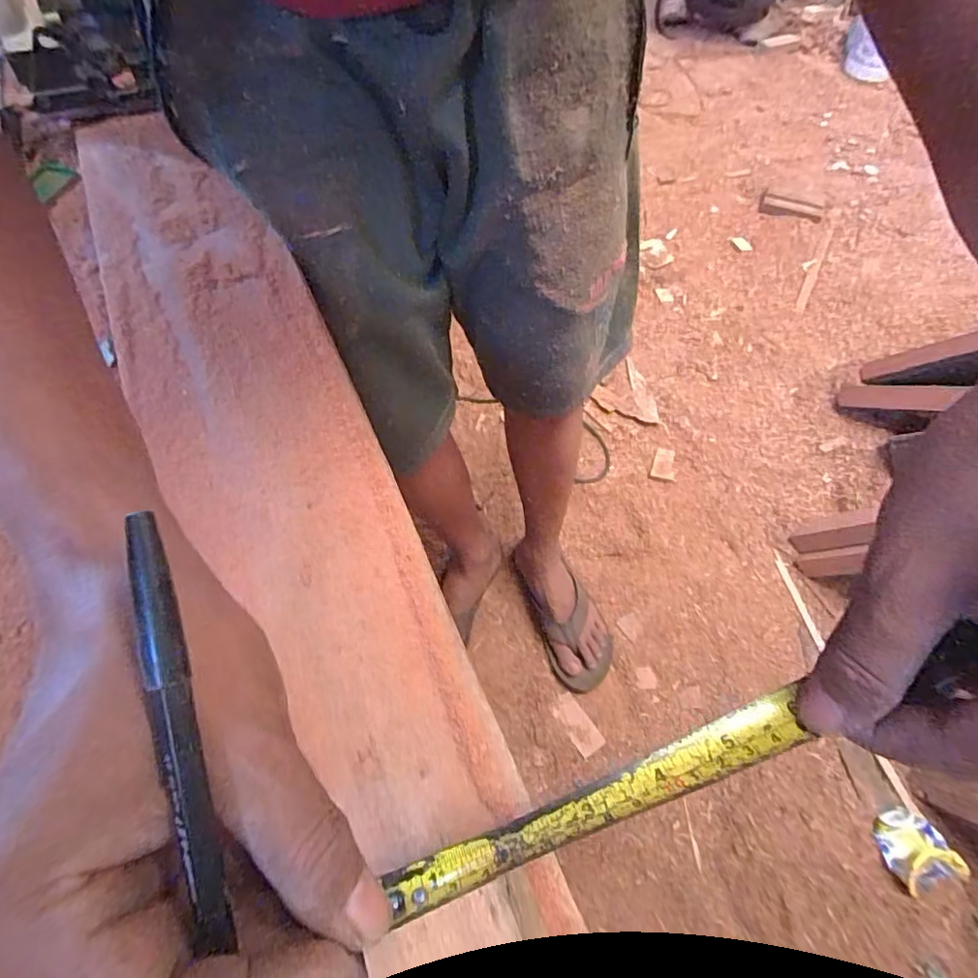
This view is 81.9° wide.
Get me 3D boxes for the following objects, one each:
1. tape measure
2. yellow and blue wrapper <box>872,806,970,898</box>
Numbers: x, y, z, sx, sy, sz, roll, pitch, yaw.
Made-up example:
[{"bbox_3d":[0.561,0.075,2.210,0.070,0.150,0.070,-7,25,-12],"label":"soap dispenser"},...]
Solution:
[{"bbox_3d":[0.036,0.096,0.174,0.138,0.008,0.015,-20,61,-9],"label":"tape measure"},{"bbox_3d":[0.553,0.469,0.735,0.081,0.018,0.087,-31,40,-4],"label":"yellow and blue wrapper"}]

